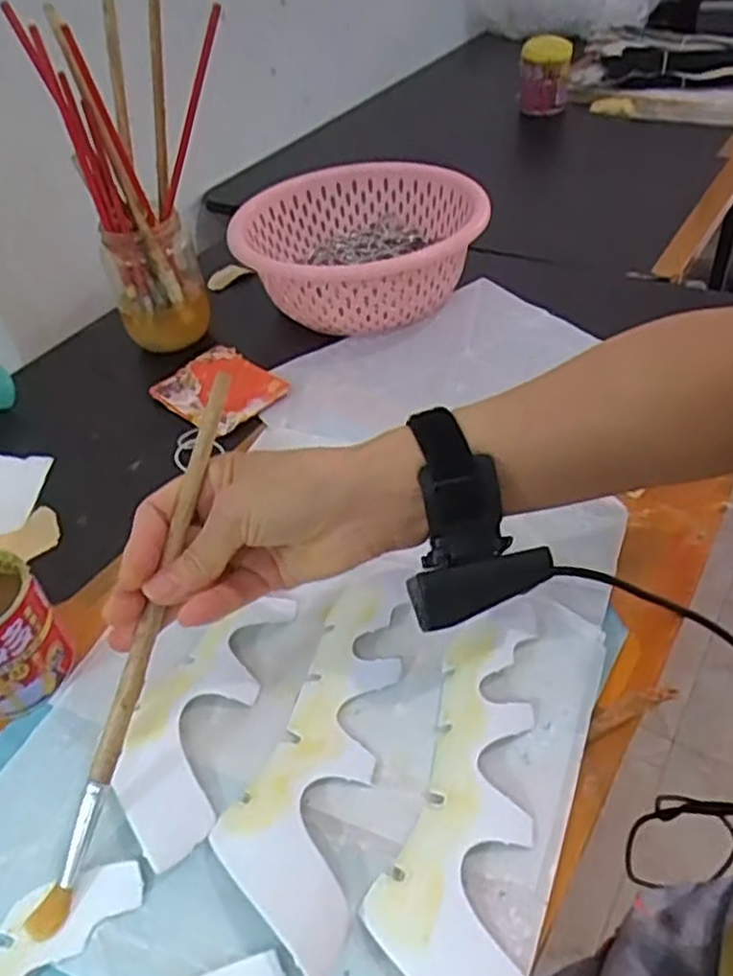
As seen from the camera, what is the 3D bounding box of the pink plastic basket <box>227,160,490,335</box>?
[{"bbox_3d":[-0.006,-0.217,0.697,0.210,0.085,0.203,15,47,22],"label":"pink plastic basket"}]

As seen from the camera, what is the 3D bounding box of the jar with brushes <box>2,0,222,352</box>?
[{"bbox_3d":[-0.176,-0.255,0.640,0.140,0.249,0.103,-17,44,-10],"label":"jar with brushes"}]

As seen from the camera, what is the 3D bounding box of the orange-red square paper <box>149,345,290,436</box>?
[{"bbox_3d":[-0.121,-0.085,0.630,0.099,0.008,0.080,29,54,32],"label":"orange-red square paper"}]

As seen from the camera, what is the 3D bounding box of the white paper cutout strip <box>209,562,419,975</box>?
[{"bbox_3d":[-0.019,0.121,0.379,0.062,0.020,0.205,7,45,15],"label":"white paper cutout strip"}]

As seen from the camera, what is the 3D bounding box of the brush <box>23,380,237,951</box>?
[{"bbox_3d":[-0.107,0.071,0.363,0.014,0.015,0.267,11,78,19],"label":"brush"}]

